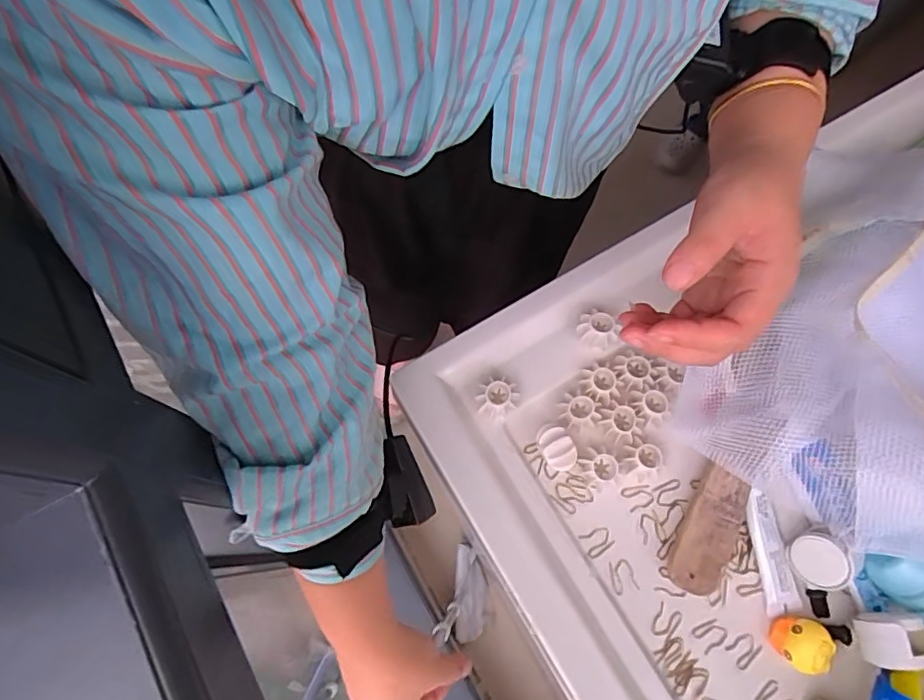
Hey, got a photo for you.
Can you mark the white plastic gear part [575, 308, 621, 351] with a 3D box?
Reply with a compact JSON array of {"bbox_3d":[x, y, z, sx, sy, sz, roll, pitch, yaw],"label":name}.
[{"bbox_3d":[0.113,-0.016,0.470,0.035,0.019,0.030,41,75,13],"label":"white plastic gear part"}]

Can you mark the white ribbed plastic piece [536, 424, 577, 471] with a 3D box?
[{"bbox_3d":[0.072,0.077,0.439,0.024,0.029,0.036,-27,72,-9],"label":"white ribbed plastic piece"}]

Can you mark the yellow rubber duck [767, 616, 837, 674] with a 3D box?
[{"bbox_3d":[0.242,0.210,0.403,0.032,0.025,0.033,0,70,0],"label":"yellow rubber duck"}]

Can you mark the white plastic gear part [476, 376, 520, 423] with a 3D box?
[{"bbox_3d":[0.028,0.039,0.451,0.032,0.020,0.030,17,71,6],"label":"white plastic gear part"}]

